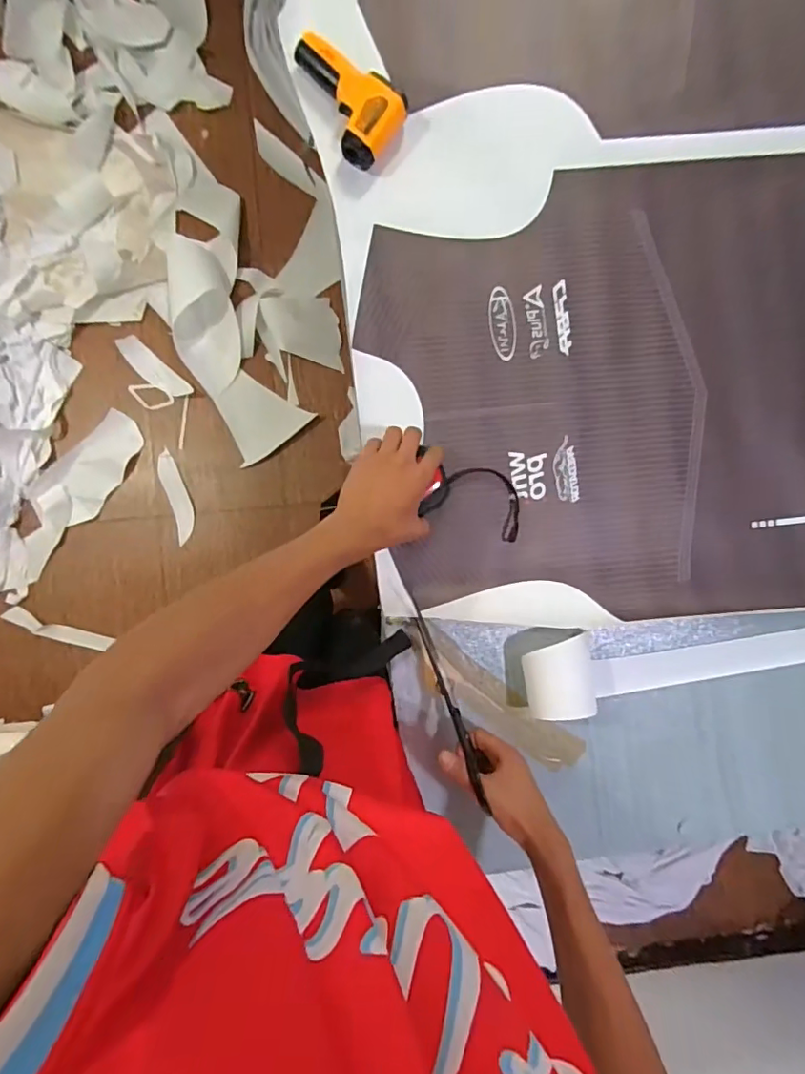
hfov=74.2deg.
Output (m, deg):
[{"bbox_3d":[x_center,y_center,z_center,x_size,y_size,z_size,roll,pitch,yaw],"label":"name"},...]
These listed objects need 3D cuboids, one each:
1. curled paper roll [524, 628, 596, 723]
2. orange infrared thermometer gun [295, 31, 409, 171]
[{"bbox_3d":[0.178,0.157,0.606,0.088,0.045,0.088,0,89,-3],"label":"curled paper roll"},{"bbox_3d":[-0.073,-0.498,0.609,0.141,0.036,0.091,34,88,-2],"label":"orange infrared thermometer gun"}]

